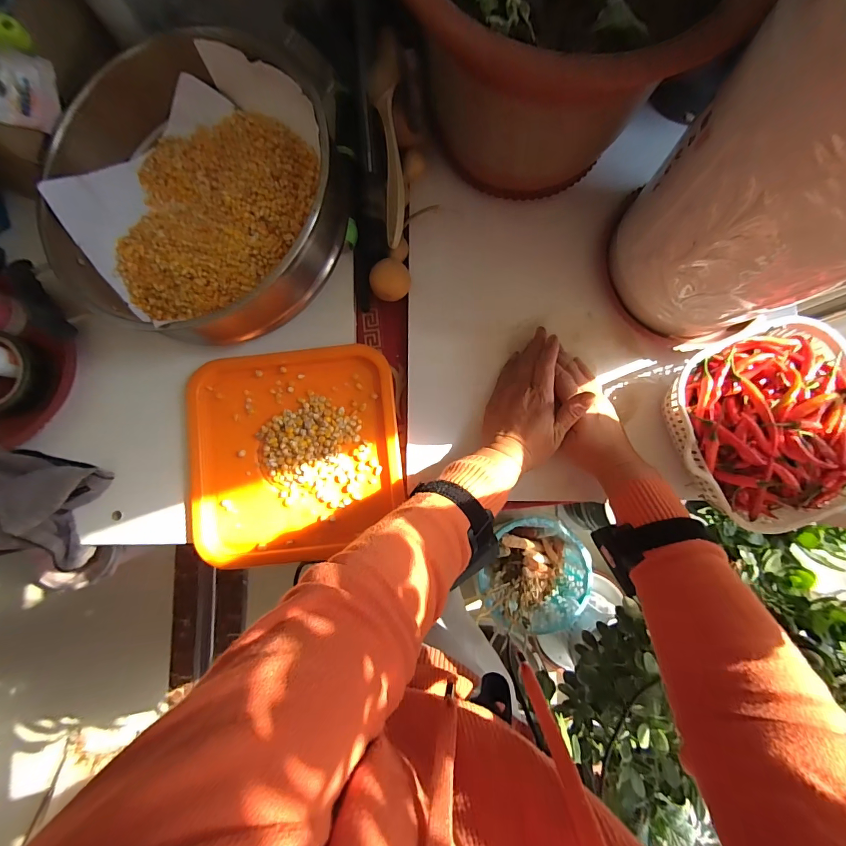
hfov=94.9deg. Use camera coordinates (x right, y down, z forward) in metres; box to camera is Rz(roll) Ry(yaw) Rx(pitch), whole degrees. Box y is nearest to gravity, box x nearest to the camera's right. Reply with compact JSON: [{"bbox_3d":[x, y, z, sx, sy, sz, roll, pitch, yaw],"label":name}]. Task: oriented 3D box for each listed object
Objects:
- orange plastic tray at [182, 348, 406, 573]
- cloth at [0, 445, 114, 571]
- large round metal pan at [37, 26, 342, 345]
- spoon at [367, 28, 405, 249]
[{"bbox_3d":[-0.147,0.036,0.453,0.238,0.021,0.238,-7,86,0],"label":"orange plastic tray"},{"bbox_3d":[-0.451,0.097,0.445,0.142,0.057,0.123,13,86,2],"label":"cloth"},{"bbox_3d":[-0.246,-0.244,0.421,0.300,0.110,0.285,0,86,1],"label":"large round metal pan"},{"bbox_3d":[-0.038,-0.311,0.442,0.034,0.025,0.204,-3,105,1],"label":"spoon"}]

